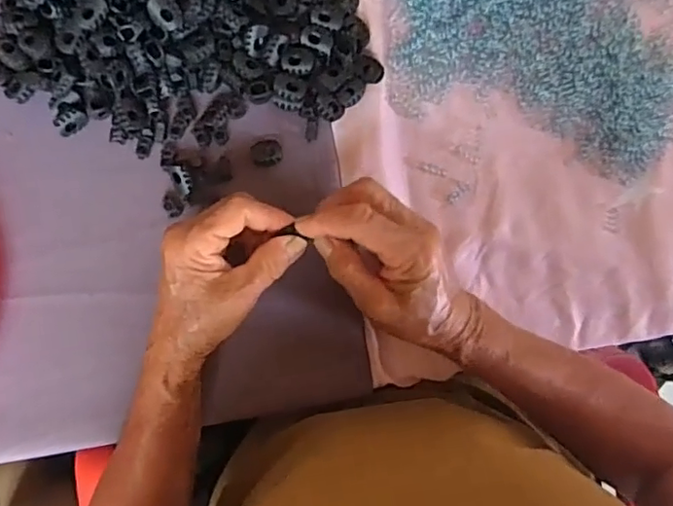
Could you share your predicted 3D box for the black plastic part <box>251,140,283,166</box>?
[{"bbox_3d":[-0.047,-0.068,0.389,0.020,0.011,0.017,-17,93,-3],"label":"black plastic part"}]

